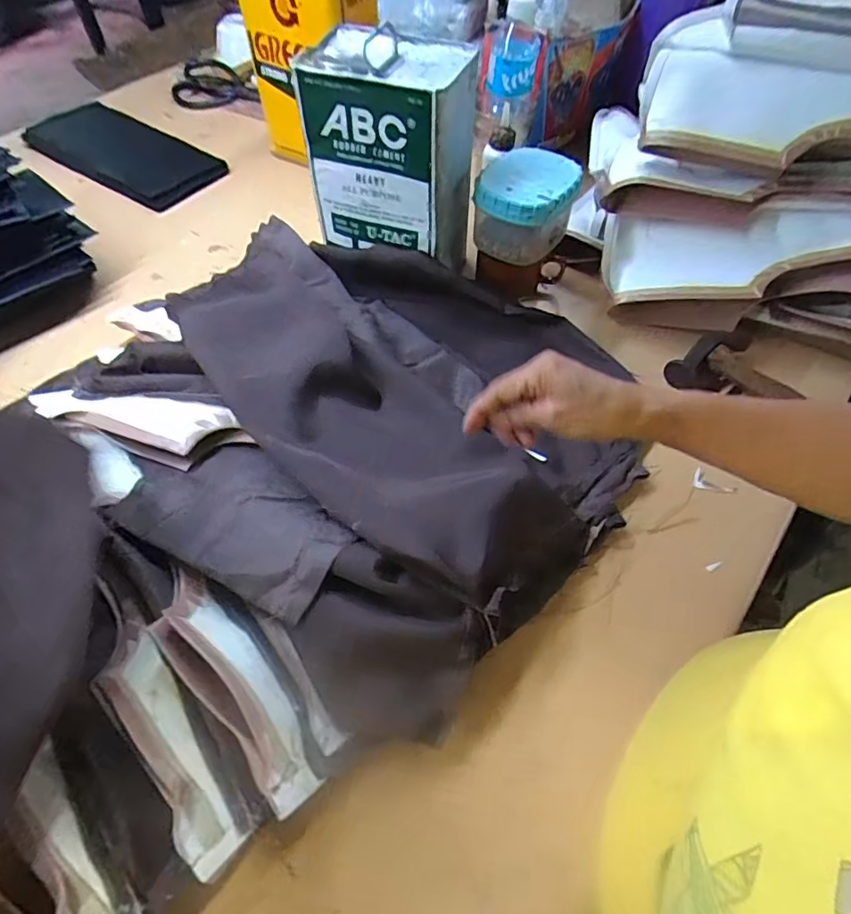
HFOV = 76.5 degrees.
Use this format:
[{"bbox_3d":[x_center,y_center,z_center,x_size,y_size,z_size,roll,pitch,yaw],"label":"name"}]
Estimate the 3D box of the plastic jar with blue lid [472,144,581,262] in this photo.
[{"bbox_3d":[0.108,-0.270,0.581,0.099,0.071,0.107,18,58,13],"label":"plastic jar with blue lid"}]

